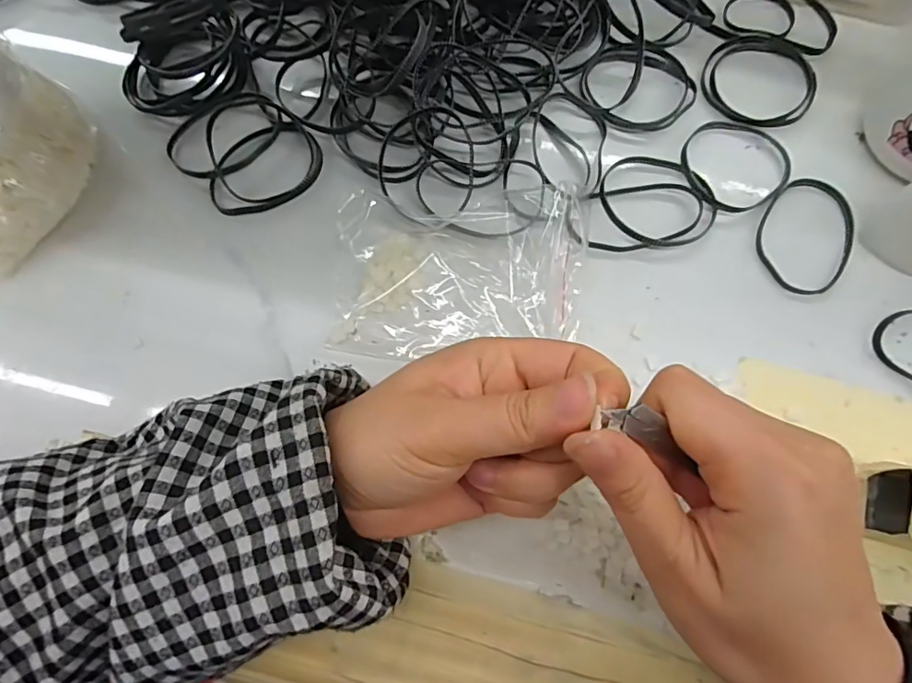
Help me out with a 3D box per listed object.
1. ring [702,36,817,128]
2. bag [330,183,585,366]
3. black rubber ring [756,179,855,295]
[{"bbox_3d":[0.180,-0.156,0.306,0.063,0.006,0.059,0,75,1],"label":"ring"},{"bbox_3d":[0.005,-0.040,0.272,0.133,0.017,0.087,-4,75,0],"label":"bag"},{"bbox_3d":[0.190,-0.058,0.282,0.049,0.004,0.068,24,76,7],"label":"black rubber ring"}]

